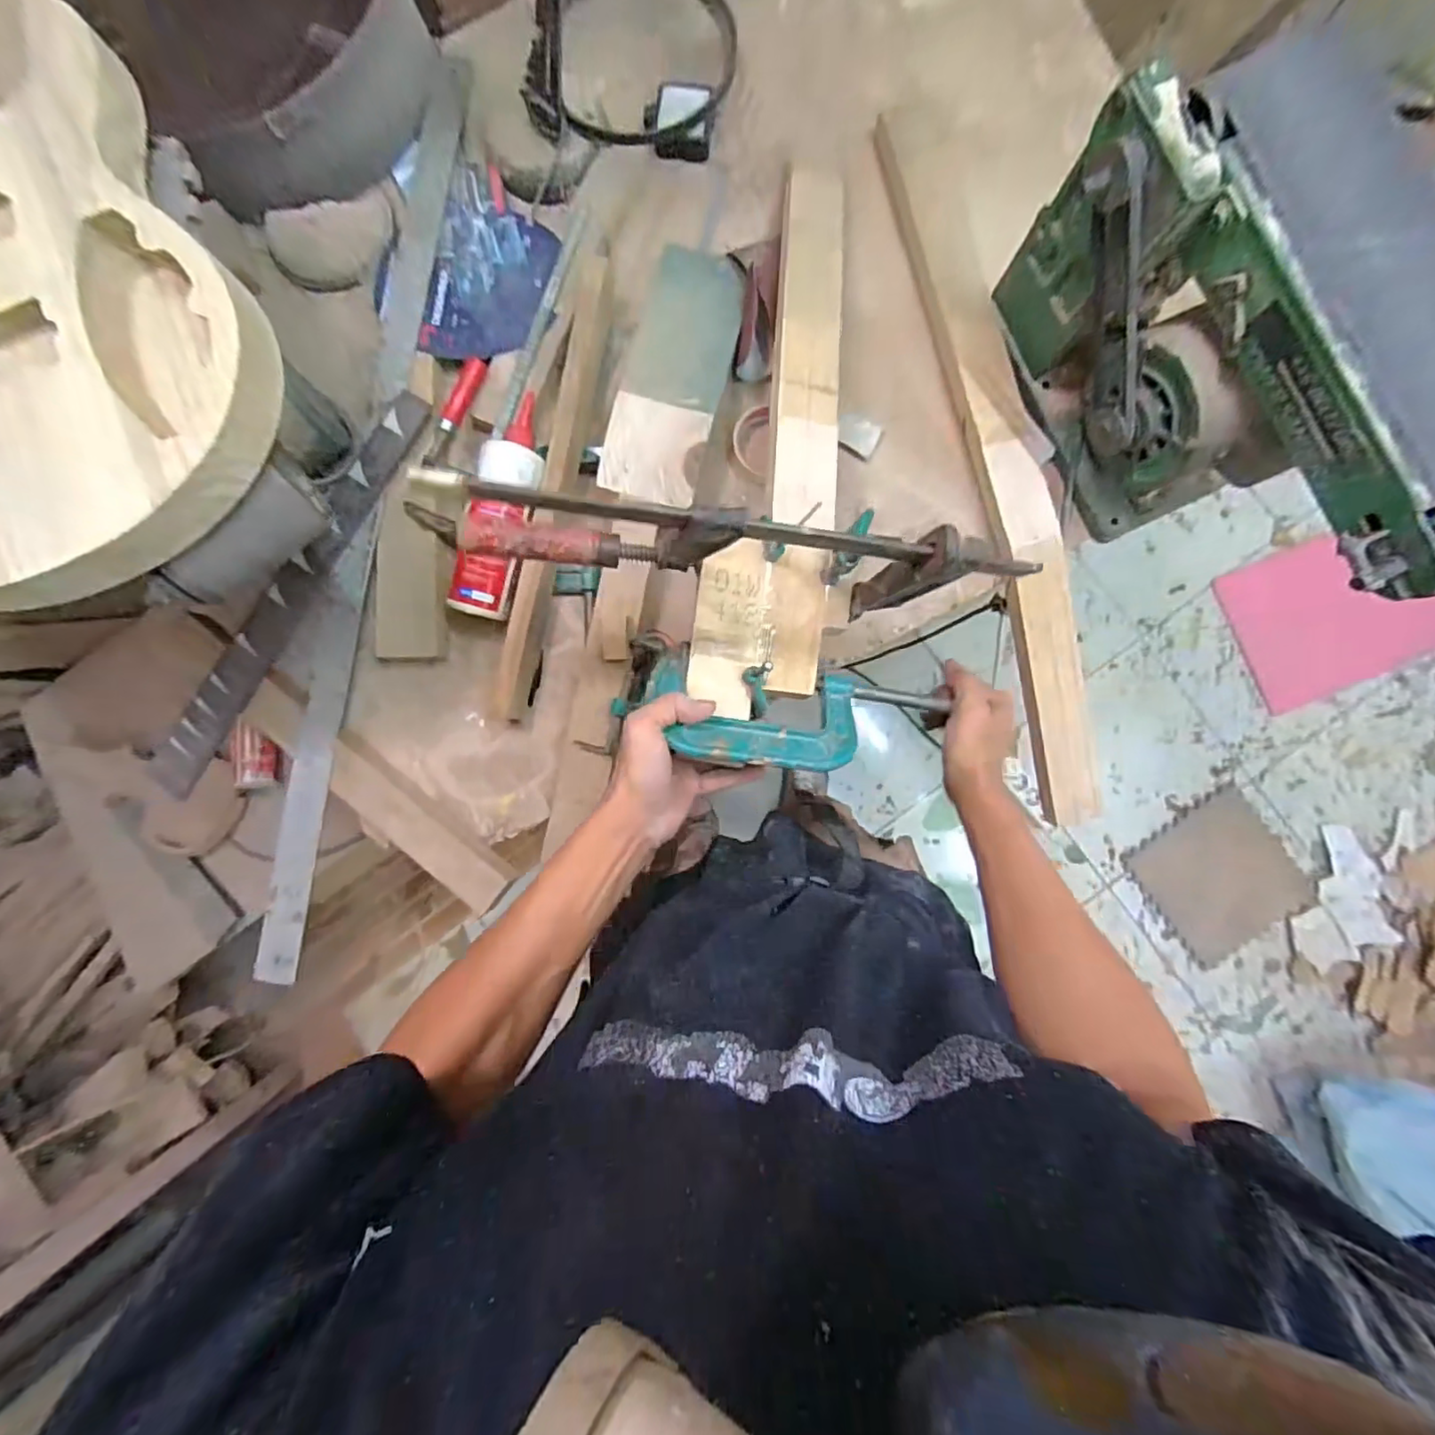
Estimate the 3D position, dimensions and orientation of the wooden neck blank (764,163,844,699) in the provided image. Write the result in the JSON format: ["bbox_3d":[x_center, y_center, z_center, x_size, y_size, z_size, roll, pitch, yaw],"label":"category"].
[{"bbox_3d":[0.083,-0.299,0.569,0.061,0.035,0.571,4,75,2],"label":"wooden neck blank"}]

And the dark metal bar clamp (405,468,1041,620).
[{"bbox_3d":[-0.010,-0.121,0.432,0.335,0.150,0.034,6,92,-11],"label":"dark metal bar clamp"}]

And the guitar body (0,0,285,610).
[{"bbox_3d":[-0.517,-0.312,0.423,0.314,0.045,0.481,-31,88,1],"label":"guitar body"}]

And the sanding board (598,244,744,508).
[{"bbox_3d":[-0.044,-0.378,0.661,0.105,0.025,0.296,12,83,1],"label":"sanding board"}]

